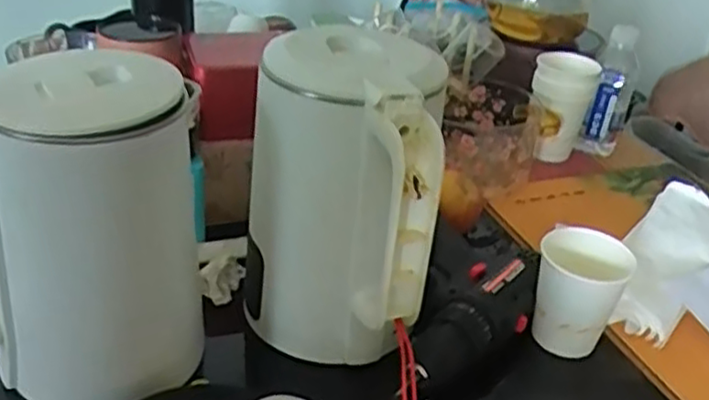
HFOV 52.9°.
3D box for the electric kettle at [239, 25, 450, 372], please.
[{"bbox_3d":[-0.013,0.007,0.532,0.133,0.225,0.153,4,33,-3],"label":"electric kettle"}]

